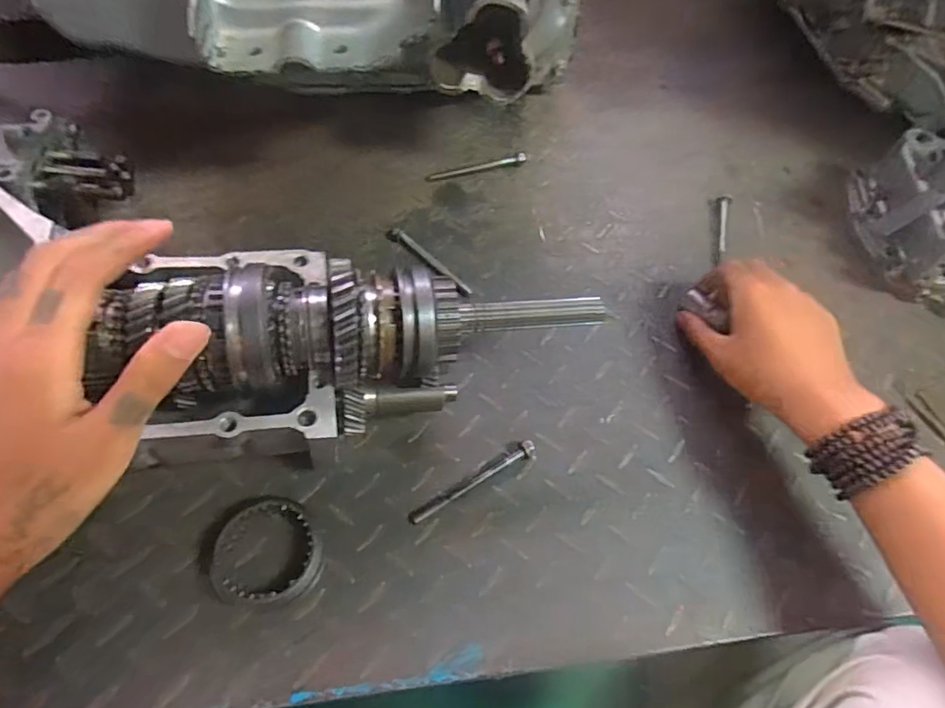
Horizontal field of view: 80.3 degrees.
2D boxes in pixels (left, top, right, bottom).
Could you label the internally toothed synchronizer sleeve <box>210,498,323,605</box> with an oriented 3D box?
[{"bbox_3d":[-0.135,0.132,0.376,0.068,0.024,0.066,1,59,-2],"label":"internally toothed synchronizer sleeve"}]

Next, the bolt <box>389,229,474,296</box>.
[{"bbox_3d":[-0.039,-0.087,0.525,0.103,0.010,0.015,38,65,18],"label":"bolt"}]

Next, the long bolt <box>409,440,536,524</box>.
[{"bbox_3d":[0.001,0.095,0.416,0.106,0.014,0.009,-27,64,-17],"label":"long bolt"}]

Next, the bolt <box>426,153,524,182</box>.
[{"bbox_3d":[0.005,-0.200,0.595,0.109,0.009,0.013,-14,61,-11],"label":"bolt"}]

